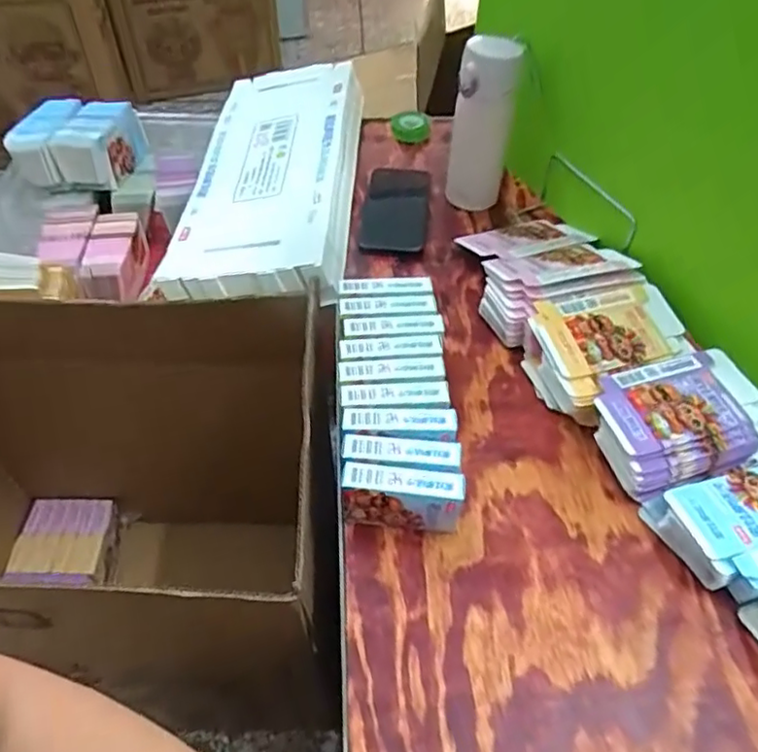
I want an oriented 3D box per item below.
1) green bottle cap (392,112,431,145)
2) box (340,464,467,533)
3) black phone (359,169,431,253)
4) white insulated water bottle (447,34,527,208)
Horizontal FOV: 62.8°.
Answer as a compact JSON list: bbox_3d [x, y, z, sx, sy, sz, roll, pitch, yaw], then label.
[{"bbox_3d":[0.046,-0.360,0.896,0.055,0.019,0.050,10,51,6],"label":"green bottle cap"},{"bbox_3d":[0.019,0.100,0.492,0.092,0.070,0.024,6,50,3],"label":"box"},{"bbox_3d":[0.022,-0.210,0.778,0.077,0.009,0.163,5,50,2],"label":"black phone"},{"bbox_3d":[0.121,-0.293,0.730,0.066,0.187,0.056,10,51,6],"label":"white insulated water bottle"}]

